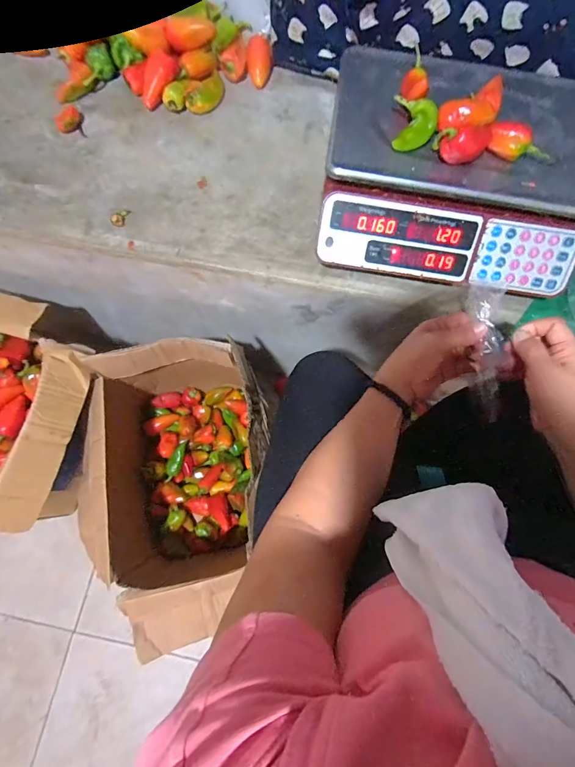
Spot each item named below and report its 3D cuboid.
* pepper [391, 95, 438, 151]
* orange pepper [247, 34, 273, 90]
[{"bbox_3d":[0.161,-0.329,0.455,0.051,0.032,0.057,7,75,0],"label":"pepper"},{"bbox_3d":[-0.047,-0.554,0.625,0.045,0.042,0.076,-1,75,-2],"label":"orange pepper"}]

